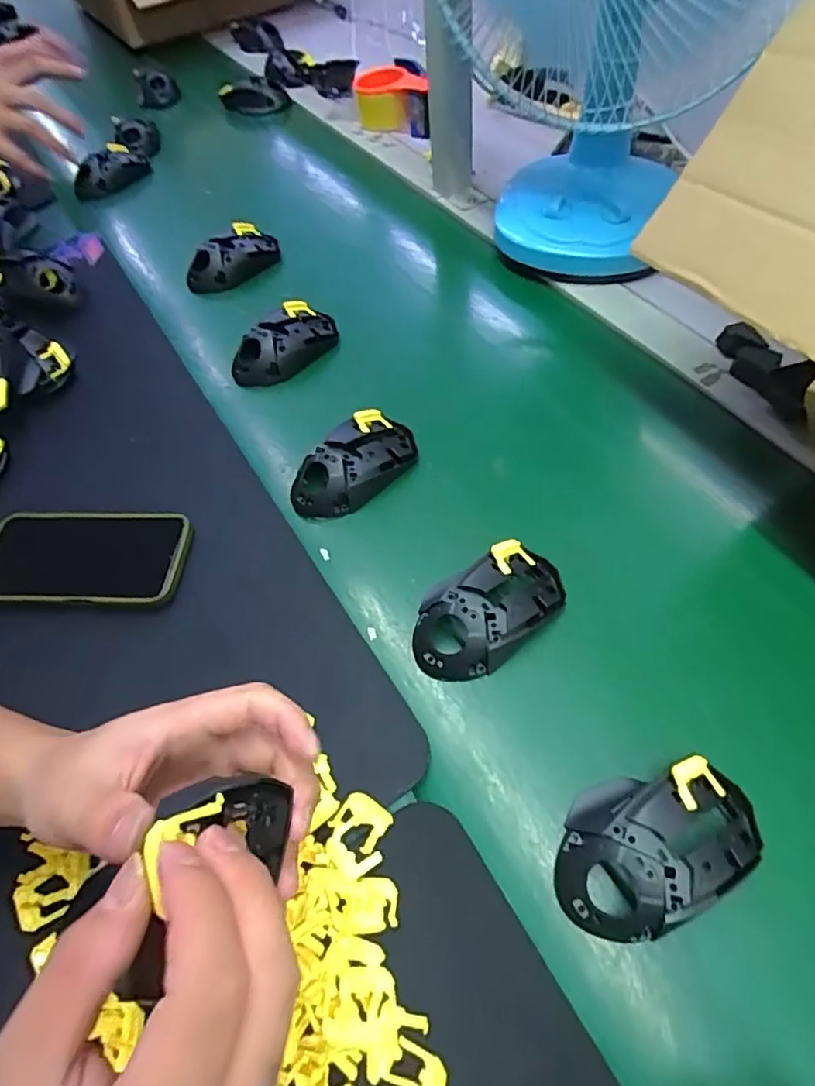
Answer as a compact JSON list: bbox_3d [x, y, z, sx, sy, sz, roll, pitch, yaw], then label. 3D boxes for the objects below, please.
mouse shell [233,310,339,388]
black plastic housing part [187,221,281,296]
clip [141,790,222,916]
[{"bbox_3d":[-0.121,-0.198,0.569,0.115,0.038,0.058,-40,65,-20],"label":"mouse shell"},{"bbox_3d":[-0.202,-0.327,0.656,0.060,0.038,0.111,34,66,21],"label":"black plastic housing part"},{"bbox_3d":[-0.074,0.096,0.182,0.014,0.008,0.036,25,64,20],"label":"clip"}]

